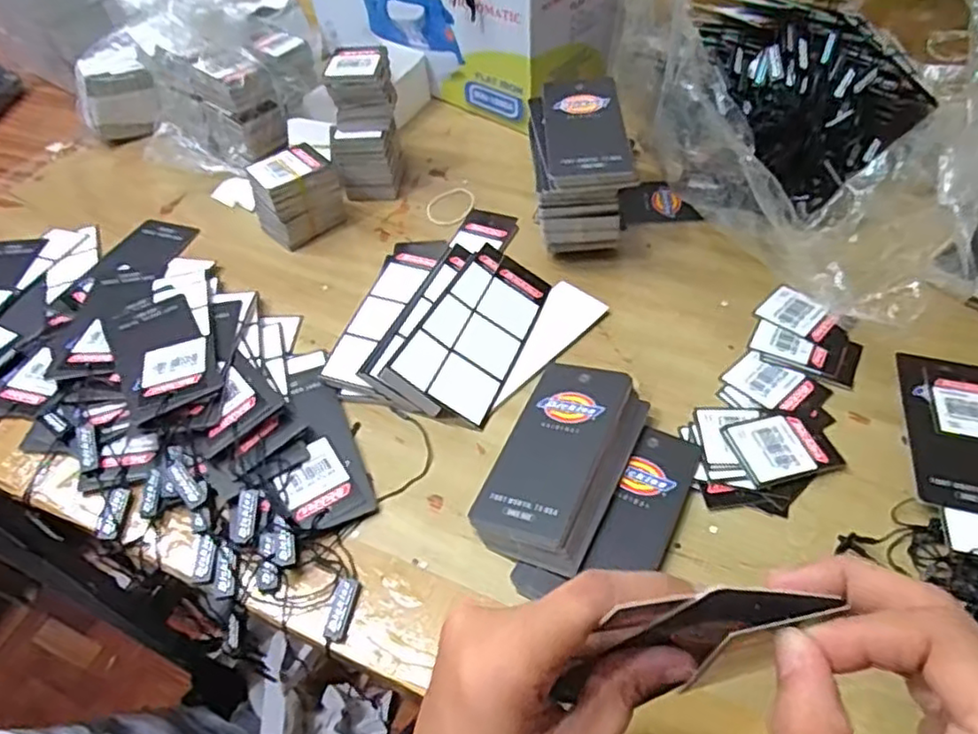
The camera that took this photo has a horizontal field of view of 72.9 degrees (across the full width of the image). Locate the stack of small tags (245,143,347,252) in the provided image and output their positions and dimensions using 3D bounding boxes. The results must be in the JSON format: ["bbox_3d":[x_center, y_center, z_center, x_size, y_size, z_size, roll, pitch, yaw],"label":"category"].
[{"bbox_3d":[-0.138,-0.125,0.479,0.055,0.055,0.037,-35,55,-21],"label":"stack of small tags"}]

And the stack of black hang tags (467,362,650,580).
[{"bbox_3d":[0.037,0.048,0.342,0.062,0.019,0.117,19,55,20],"label":"stack of black hang tags"}]

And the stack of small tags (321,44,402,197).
[{"bbox_3d":[-0.091,-0.180,0.494,0.053,0.092,0.062,-4,50,2],"label":"stack of small tags"}]

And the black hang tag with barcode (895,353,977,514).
[{"bbox_3d":[0.245,0.033,0.344,0.053,0.005,0.105,12,47,14],"label":"black hang tag with barcode"}]

